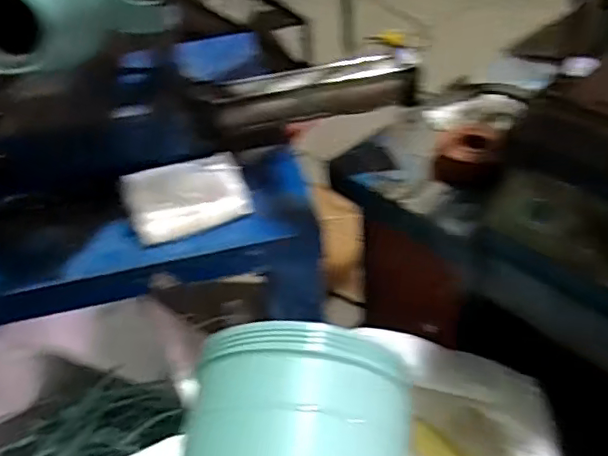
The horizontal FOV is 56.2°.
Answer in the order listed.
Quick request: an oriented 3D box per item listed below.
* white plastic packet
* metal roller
[{"bbox_3d":[-0.127,-0.034,0.632,0.130,0.023,0.078,-20,88,-16],"label":"white plastic packet"},{"bbox_3d":[0.015,-0.174,0.744,0.269,0.063,0.056,-12,41,-8],"label":"metal roller"}]

